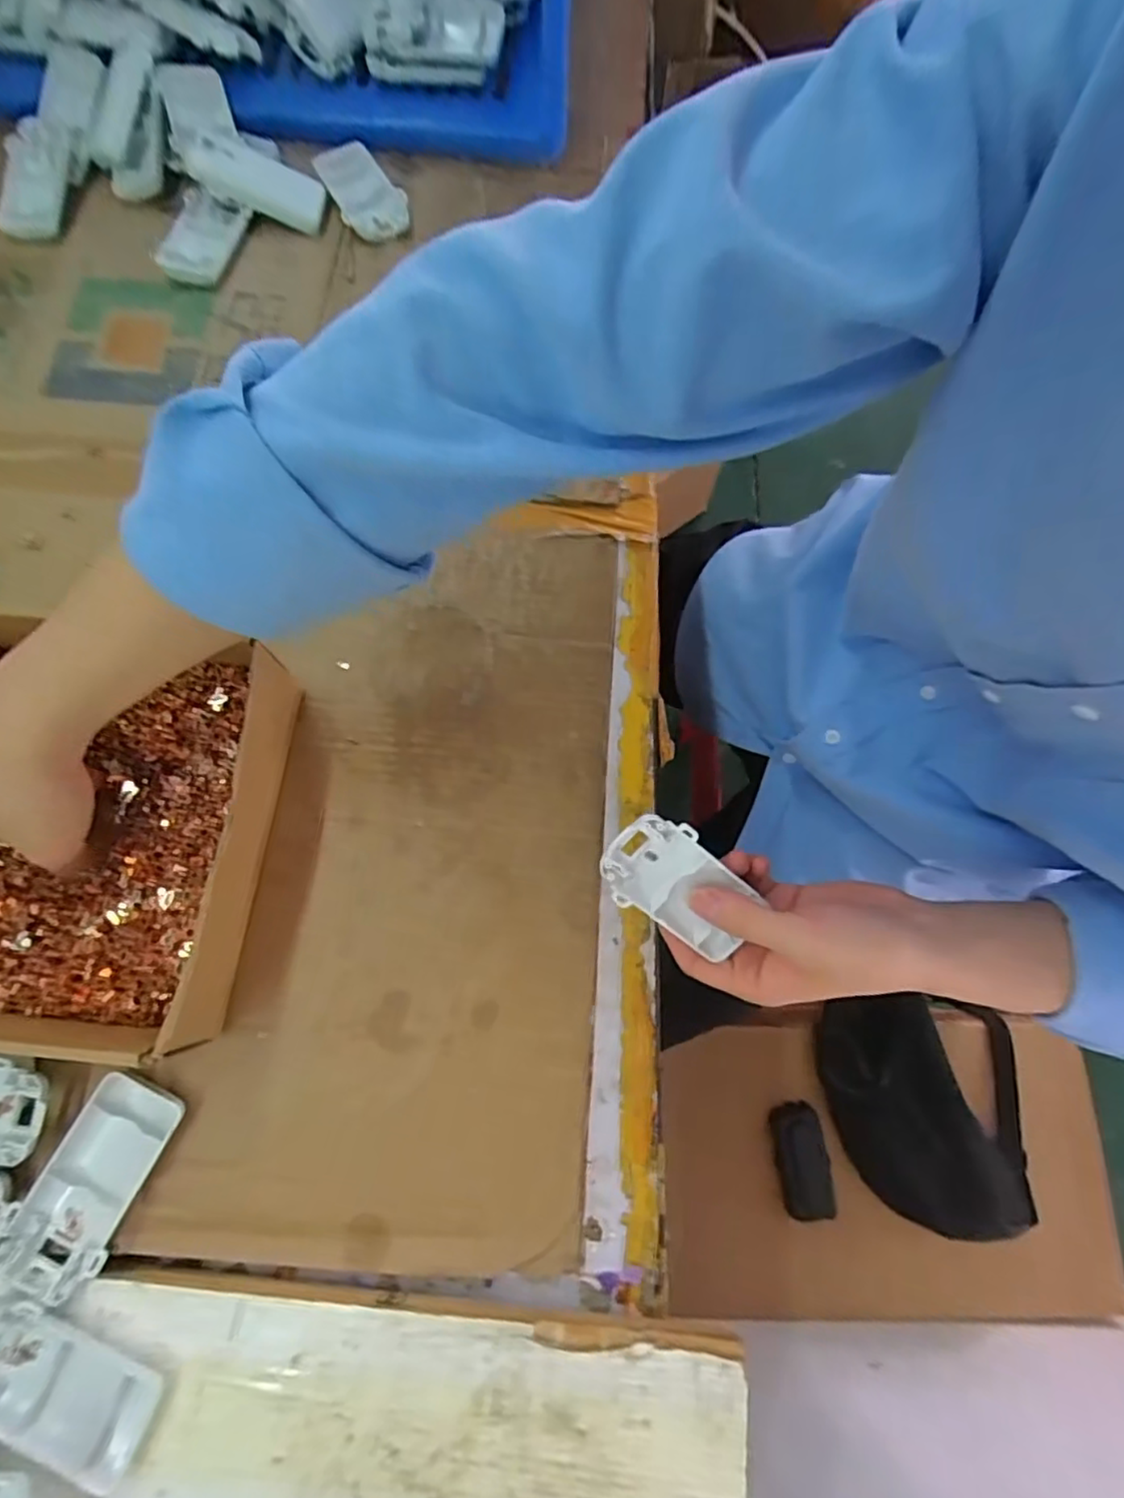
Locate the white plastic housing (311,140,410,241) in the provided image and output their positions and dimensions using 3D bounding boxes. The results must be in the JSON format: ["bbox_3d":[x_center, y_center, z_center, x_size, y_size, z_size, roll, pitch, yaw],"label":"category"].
[{"bbox_3d":[-0.156,-0.436,0.507,0.048,0.020,0.097,-26,76,-8],"label":"white plastic housing"}]

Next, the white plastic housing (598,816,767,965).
[{"bbox_3d":[0.063,0.069,0.336,0.089,0.013,0.051,33,102,-15],"label":"white plastic housing"}]

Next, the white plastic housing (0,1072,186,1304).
[{"bbox_3d":[-0.236,0.218,0.324,0.046,0.013,0.095,24,75,6],"label":"white plastic housing"}]

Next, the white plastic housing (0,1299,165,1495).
[{"bbox_3d":[-0.234,0.292,0.295,0.093,0.011,0.048,20,75,5],"label":"white plastic housing"}]

